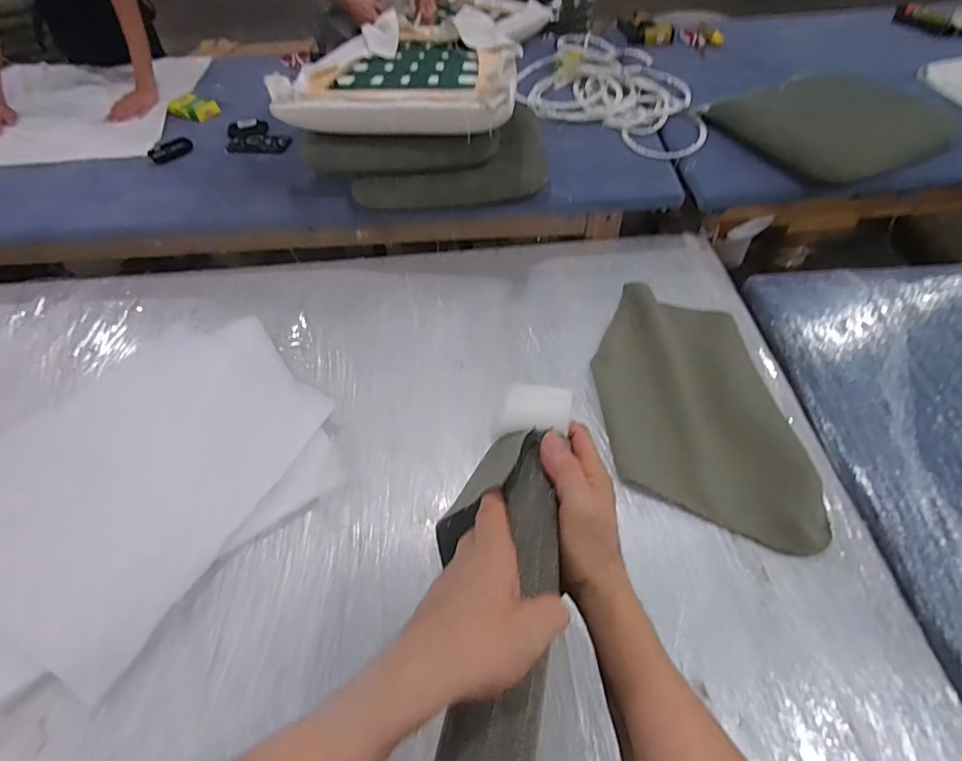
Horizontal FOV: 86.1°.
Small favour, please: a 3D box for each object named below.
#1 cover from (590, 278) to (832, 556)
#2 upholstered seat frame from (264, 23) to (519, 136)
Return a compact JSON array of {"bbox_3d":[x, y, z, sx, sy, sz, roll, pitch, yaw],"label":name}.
[{"bbox_3d":[0.374,0.021,0.936,0.302,0.059,0.592,-7,51,-1],"label":"cover"},{"bbox_3d":[-0.148,-0.700,1.155,0.484,0.086,0.466,6,52,9],"label":"upholstered seat frame"}]

